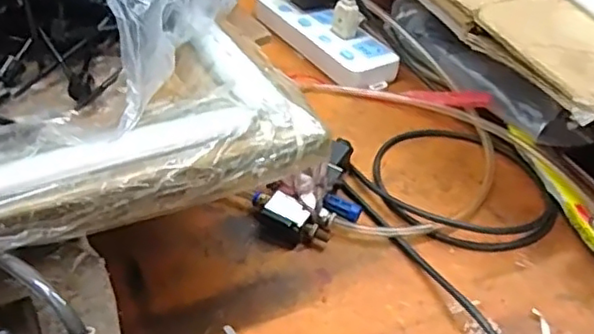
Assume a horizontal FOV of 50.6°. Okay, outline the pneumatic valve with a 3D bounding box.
[{"bbox_3d":[-0.008,0.043,0.500,0.066,0.028,0.027,23,43,21],"label":"pneumatic valve"}]

